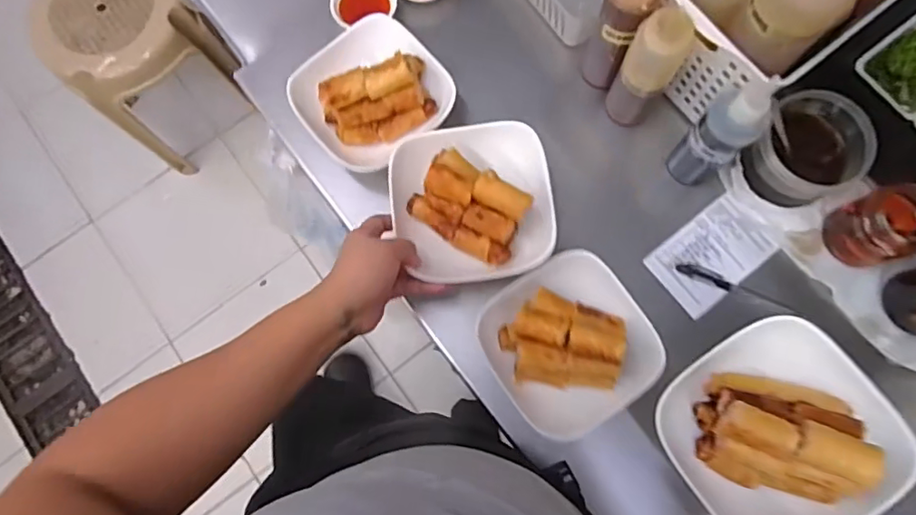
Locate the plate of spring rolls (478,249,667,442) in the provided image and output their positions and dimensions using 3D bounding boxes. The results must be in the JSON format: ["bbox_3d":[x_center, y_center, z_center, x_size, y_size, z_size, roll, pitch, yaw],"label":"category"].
[{"bbox_3d":[0.108,0.080,0.536,0.144,0.062,0.154,0,78,1],"label":"plate of spring rolls"}]

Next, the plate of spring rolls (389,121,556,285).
[{"bbox_3d":[0.012,-0.055,0.527,0.145,0.047,0.146,-8,78,0],"label":"plate of spring rolls"}]

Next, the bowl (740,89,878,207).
[{"bbox_3d":[0.344,-0.110,0.565,0.098,0.079,0.101,0,78,1],"label":"bowl"}]

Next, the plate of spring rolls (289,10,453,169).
[{"bbox_3d":[-0.091,-0.177,0.594,0.145,0.073,0.143,-42,80,-7],"label":"plate of spring rolls"}]

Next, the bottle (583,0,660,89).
[{"bbox_3d":[0.156,-0.224,0.554,0.050,0.154,0.047,26,80,6],"label":"bottle"}]

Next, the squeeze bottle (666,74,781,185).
[{"bbox_3d":[0.248,-0.117,0.537,0.052,0.166,0.054,-42,80,-7],"label":"squeeze bottle"}]

